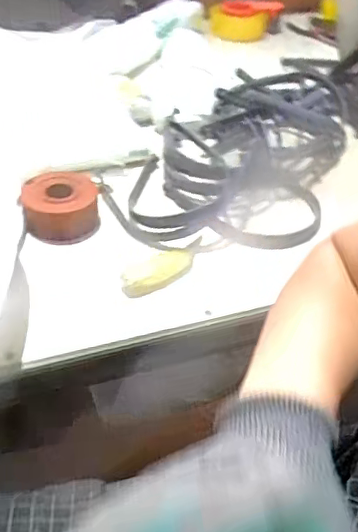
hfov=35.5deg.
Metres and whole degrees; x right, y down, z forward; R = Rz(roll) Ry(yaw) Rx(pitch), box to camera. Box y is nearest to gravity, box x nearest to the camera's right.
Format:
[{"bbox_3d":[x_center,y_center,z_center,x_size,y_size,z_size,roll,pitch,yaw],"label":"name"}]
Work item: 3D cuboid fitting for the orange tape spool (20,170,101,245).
[{"bbox_3d":[-0.161,-0.080,0.761,0.101,0.066,0.100,-3,40,-8],"label":"orange tape spool"}]

